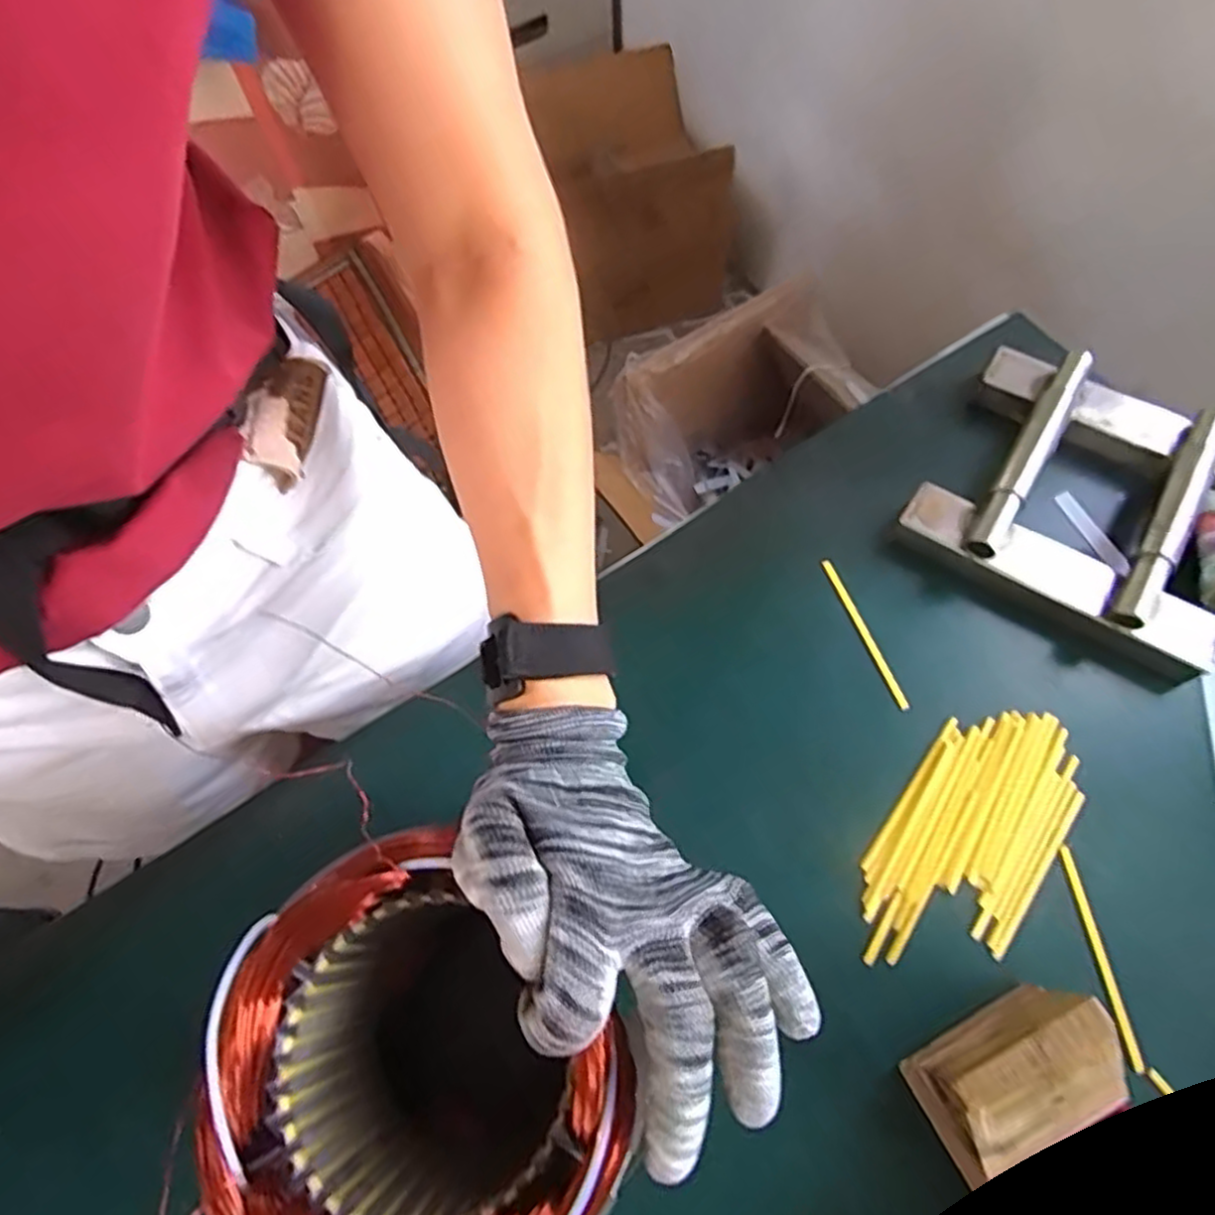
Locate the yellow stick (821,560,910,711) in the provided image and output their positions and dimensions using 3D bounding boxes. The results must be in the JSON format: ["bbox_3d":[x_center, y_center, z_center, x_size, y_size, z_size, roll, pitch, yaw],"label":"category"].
[{"bbox_3d":[0.169,0.015,0.471,0.006,0.005,0.110,-20,67,-4],"label":"yellow stick"}]

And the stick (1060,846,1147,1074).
[{"bbox_3d":[0.269,0.188,0.390,0.006,0.004,0.109,-6,67,2],"label":"stick"}]

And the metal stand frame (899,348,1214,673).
[{"bbox_3d":[0.326,-0.077,0.480,0.199,0.050,0.180,30,73,15],"label":"metal stand frame"}]

